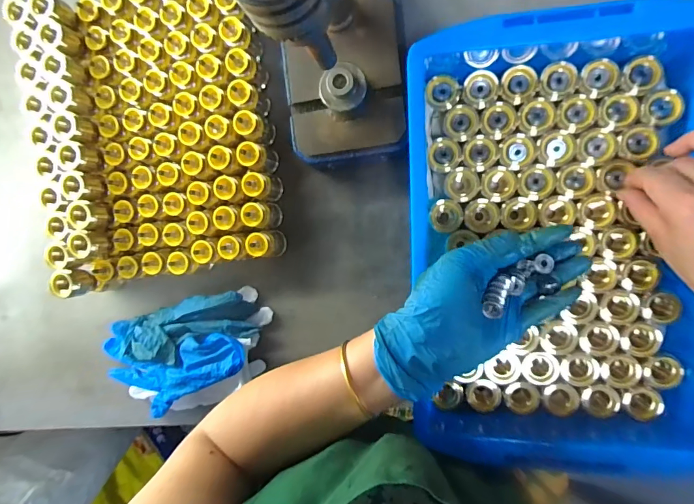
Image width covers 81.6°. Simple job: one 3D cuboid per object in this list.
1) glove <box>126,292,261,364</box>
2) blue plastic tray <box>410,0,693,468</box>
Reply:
[{"bbox_3d":[-0.194,0.092,0.478,0.171,0.034,0.062,-15,90,10],"label":"glove"},{"bbox_3d":[0.174,-0.005,0.336,0.231,0.076,0.353,-1,93,10],"label":"blue plastic tray"}]

